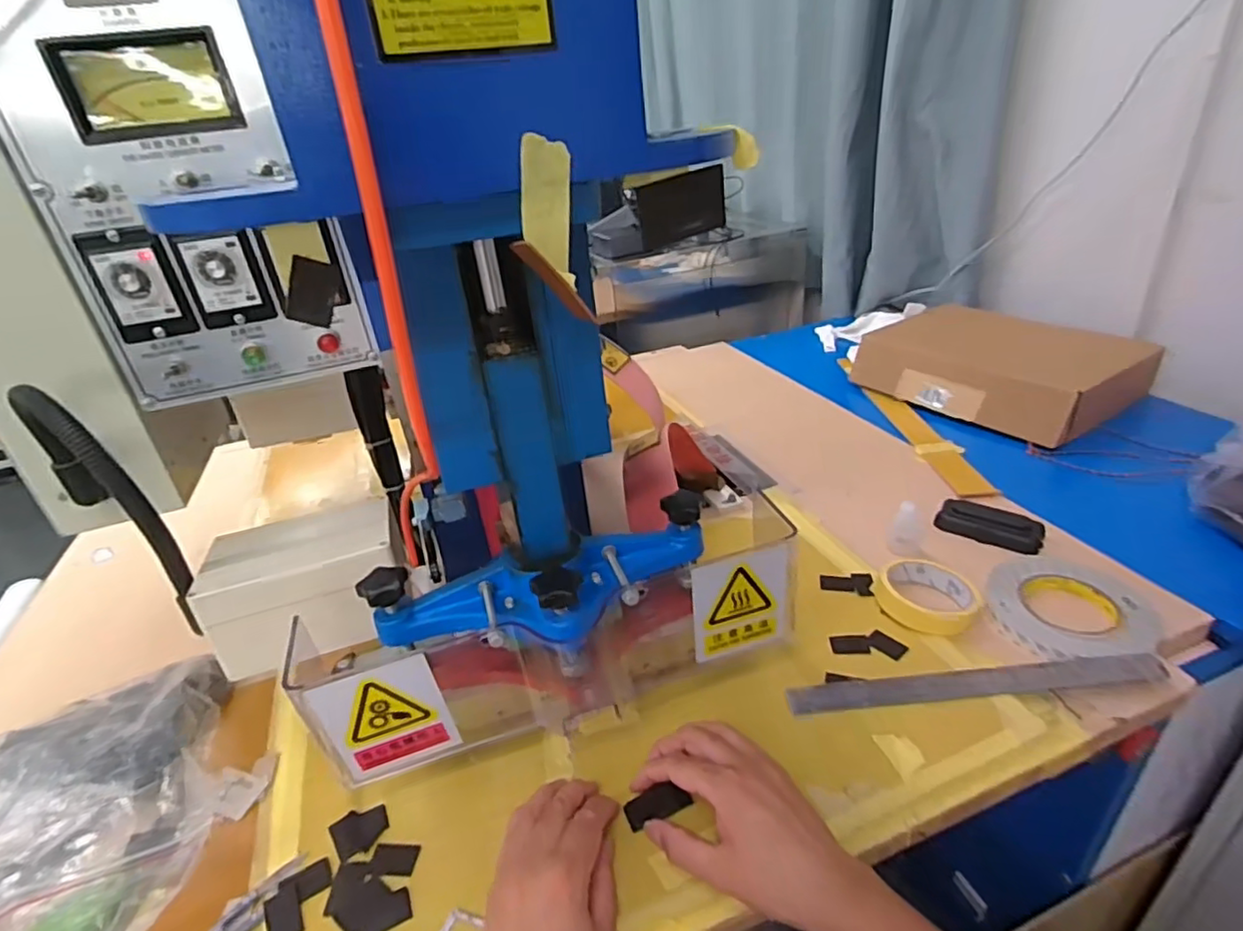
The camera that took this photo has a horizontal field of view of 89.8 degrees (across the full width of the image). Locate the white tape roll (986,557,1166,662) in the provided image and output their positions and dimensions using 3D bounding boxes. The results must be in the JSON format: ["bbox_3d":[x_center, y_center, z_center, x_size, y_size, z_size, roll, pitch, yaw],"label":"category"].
[{"bbox_3d":[0.443,0.142,0.620,0.142,0.016,0.140,-5,30,3],"label":"white tape roll"}]

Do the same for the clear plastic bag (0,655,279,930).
[{"bbox_3d":[-0.461,0.277,0.474,0.268,0.099,0.306,18,38,35],"label":"clear plastic bag"}]

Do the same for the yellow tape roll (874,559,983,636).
[{"bbox_3d":[0.310,0.128,0.633,0.092,0.021,0.092,-5,30,3],"label":"yellow tape roll"}]

